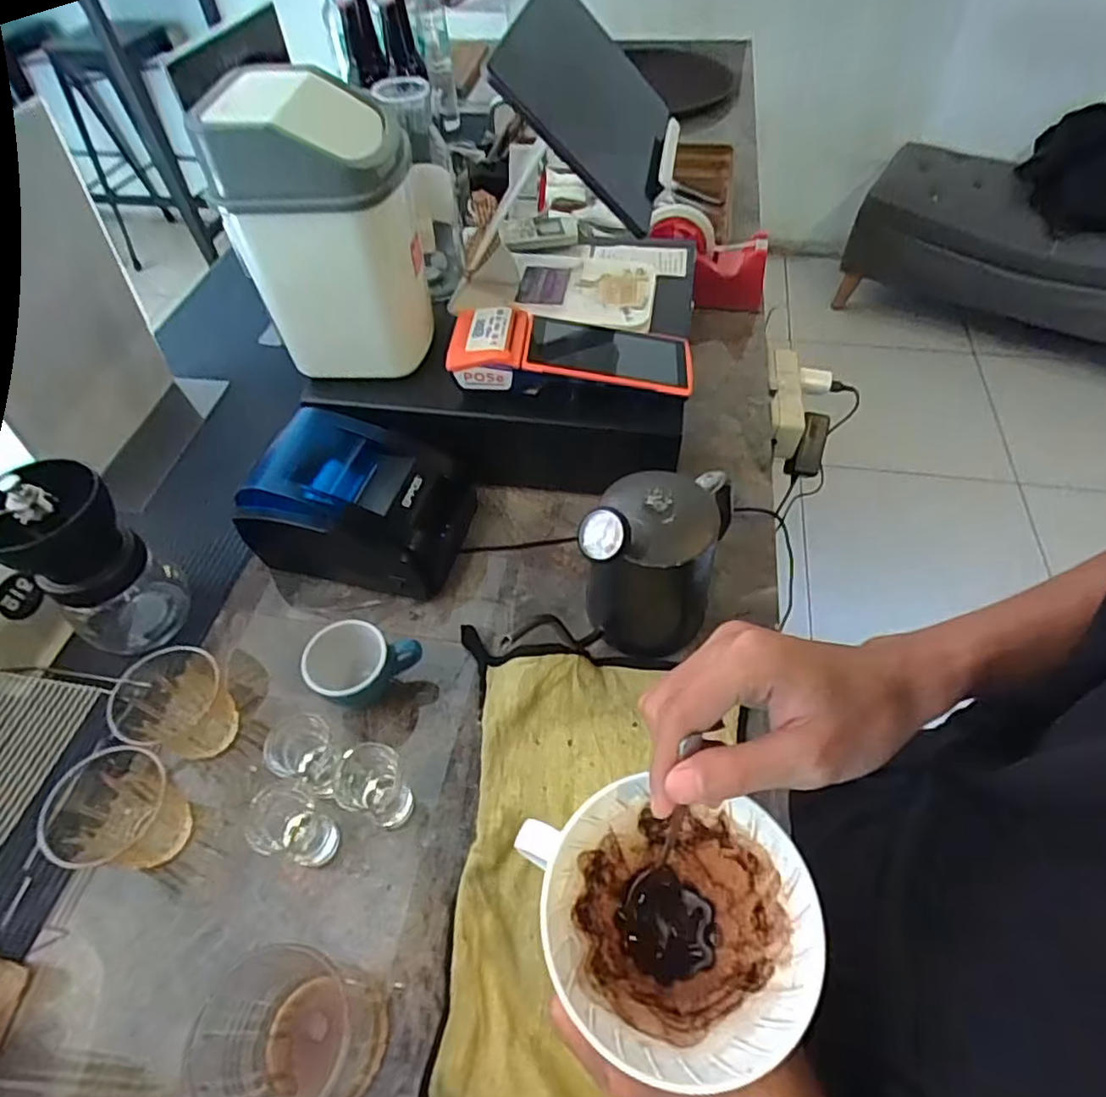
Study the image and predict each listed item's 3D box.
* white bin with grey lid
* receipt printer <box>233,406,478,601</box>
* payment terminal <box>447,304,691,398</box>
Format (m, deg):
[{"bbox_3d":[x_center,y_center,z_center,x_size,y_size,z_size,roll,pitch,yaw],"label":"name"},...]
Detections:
[{"bbox_3d":[-0.183,-0.268,0.552,0.126,0.211,0.126,5,53,6],"label":"white bin with grey lid"},{"bbox_3d":[-0.172,-0.046,0.594,0.165,0.107,0.135,10,54,10],"label":"receipt printer"},{"bbox_3d":[0.018,-0.186,0.591,0.215,0.050,0.091,2,53,4],"label":"payment terminal"}]

